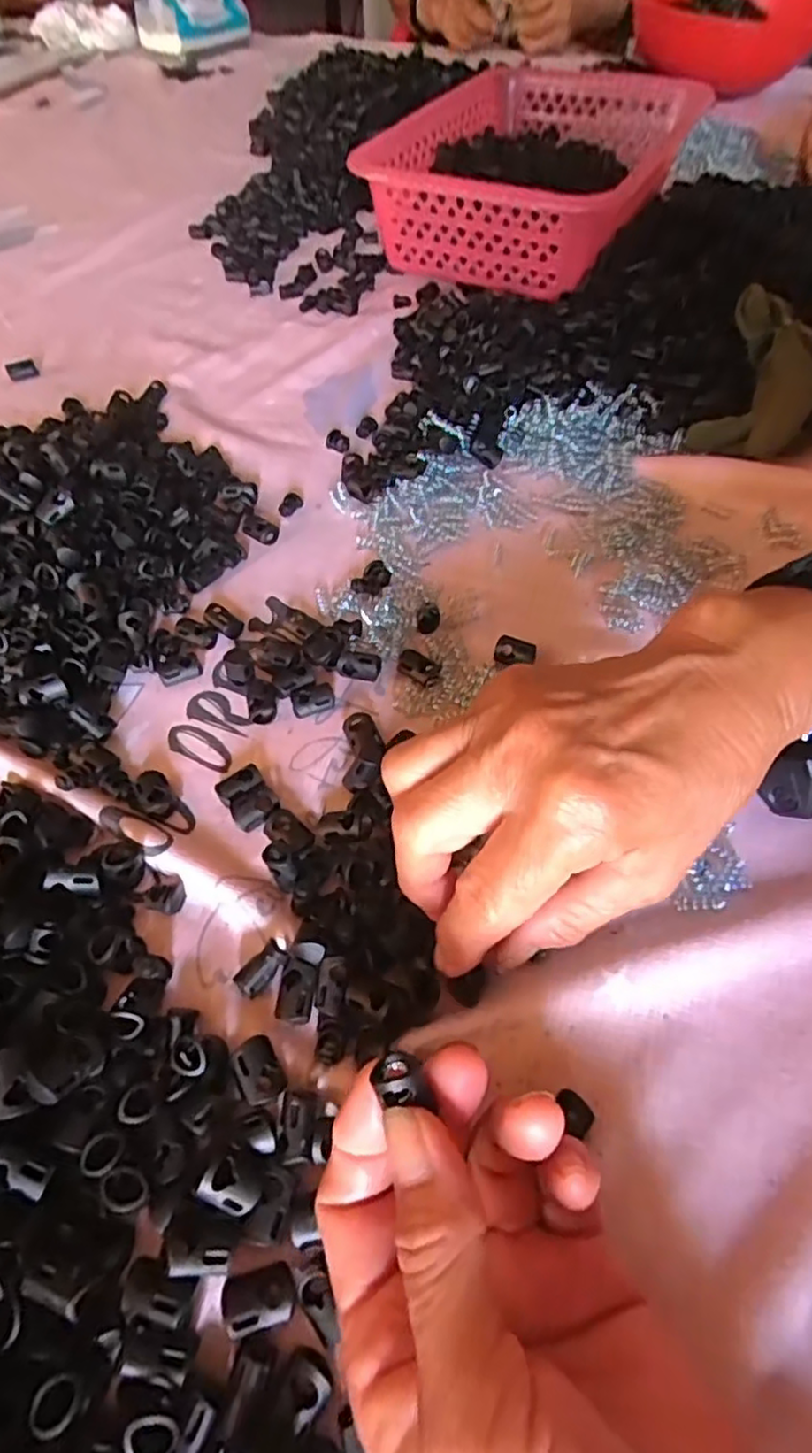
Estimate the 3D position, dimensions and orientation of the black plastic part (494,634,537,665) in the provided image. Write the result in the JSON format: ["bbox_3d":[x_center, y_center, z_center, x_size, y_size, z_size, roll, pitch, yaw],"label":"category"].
[{"bbox_3d":[0.053,-0.036,0.322,0.020,0.010,0.013,12,57,9],"label":"black plastic part"}]

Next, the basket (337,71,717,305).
[{"bbox_3d":[0.117,-0.480,0.580,0.212,0.086,0.323,21,58,14],"label":"basket"}]

